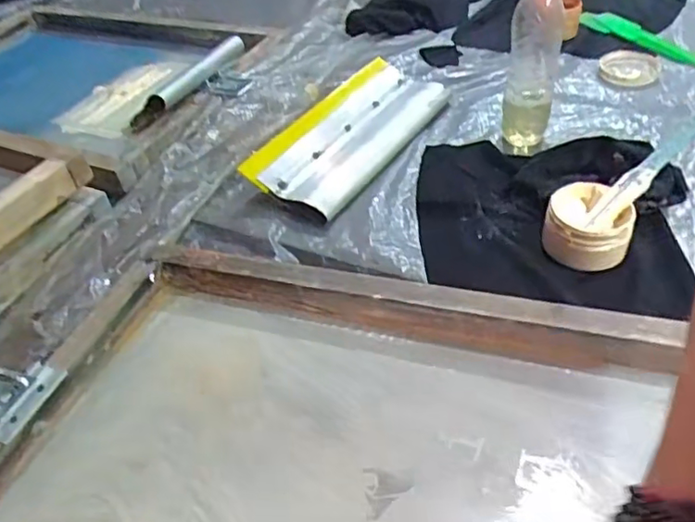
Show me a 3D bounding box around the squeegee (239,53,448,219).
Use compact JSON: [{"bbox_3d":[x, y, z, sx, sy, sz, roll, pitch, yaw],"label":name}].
[{"bbox_3d":[0.011,-0.191,0.879,0.143,0.048,0.361,21,49,26],"label":"squeegee"}]

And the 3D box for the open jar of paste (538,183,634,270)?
[{"bbox_3d":[0.265,-0.038,0.678,0.089,0.058,0.083,-3,43,3],"label":"open jar of paste"}]

